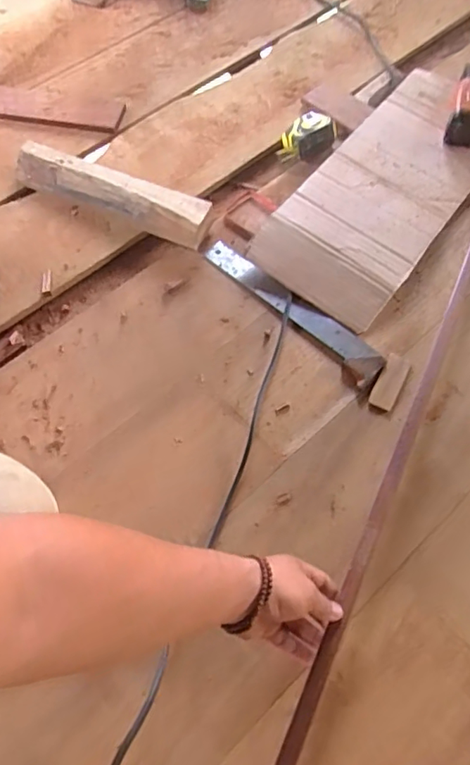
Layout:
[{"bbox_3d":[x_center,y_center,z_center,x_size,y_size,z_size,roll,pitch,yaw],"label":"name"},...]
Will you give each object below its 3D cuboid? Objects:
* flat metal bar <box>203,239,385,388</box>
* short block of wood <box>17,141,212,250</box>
[{"bbox_3d":[0.071,-0.104,0.728,0.300,0.011,0.056,38,70,16],"label":"flat metal bar"},{"bbox_3d":[-0.187,-0.283,0.792,0.312,0.039,0.068,21,67,9],"label":"short block of wood"}]

